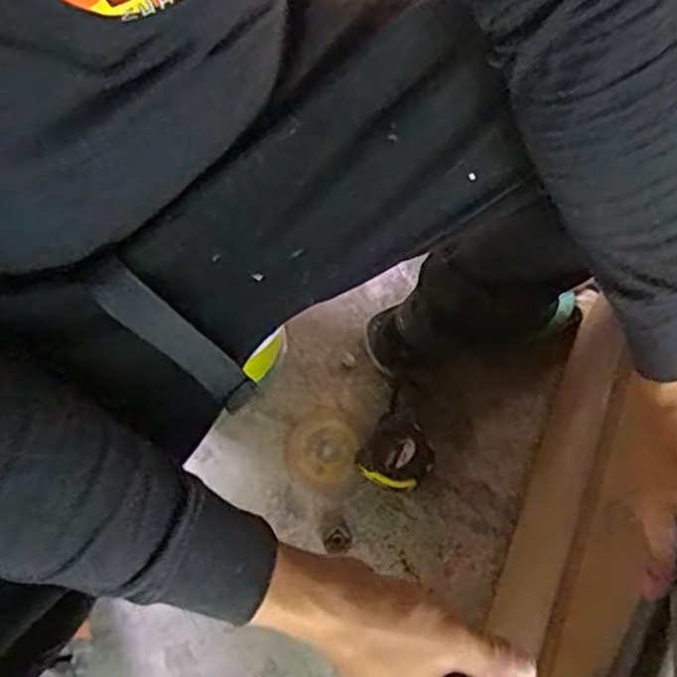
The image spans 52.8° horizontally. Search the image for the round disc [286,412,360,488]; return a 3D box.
[{"bbox_3d":[-0.019,0.124,0.755,0.079,0.006,0.079,-29,67,-10],"label":"round disc"}]

